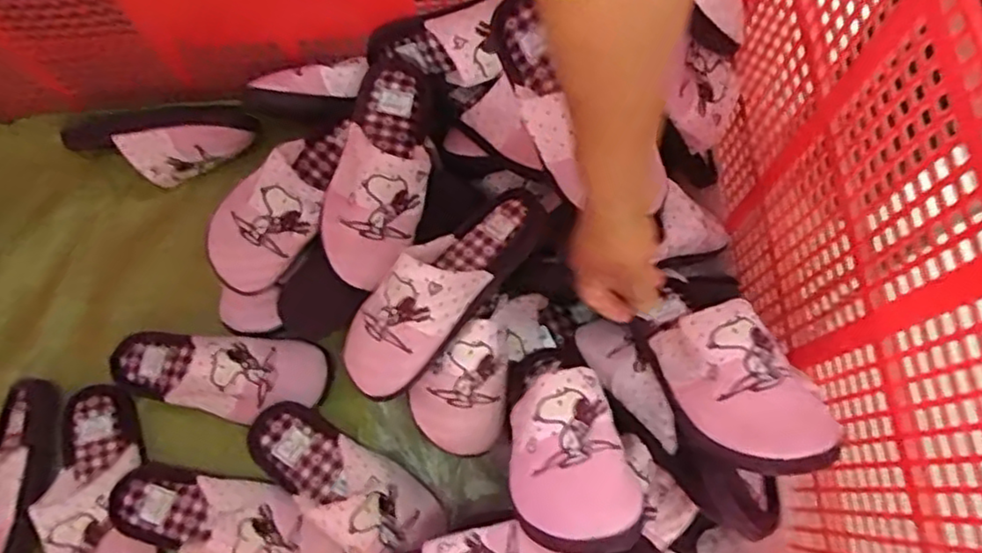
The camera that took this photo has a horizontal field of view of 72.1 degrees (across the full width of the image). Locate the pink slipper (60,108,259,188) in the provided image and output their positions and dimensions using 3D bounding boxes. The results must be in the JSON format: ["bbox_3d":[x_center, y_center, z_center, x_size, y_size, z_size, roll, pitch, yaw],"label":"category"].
[{"bbox_3d":[-0.410,-0.165,0.818,0.248,0.073,0.093,1,73,3],"label":"pink slipper"}]

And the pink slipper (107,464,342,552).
[{"bbox_3d":[-0.268,0.245,0.669,0.233,0.057,0.089,16,74,7],"label":"pink slipper"}]

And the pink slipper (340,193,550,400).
[{"bbox_3d":[-0.050,0.001,0.642,0.096,0.064,0.244,39,78,13],"label":"pink slipper"}]

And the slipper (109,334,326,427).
[{"bbox_3d":[-0.307,0.104,0.737,0.244,0.067,0.094,5,73,4],"label":"slipper"}]

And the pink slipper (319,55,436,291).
[{"bbox_3d":[-0.117,-0.122,0.699,0.111,0.063,0.259,1,73,2],"label":"pink slipper"}]

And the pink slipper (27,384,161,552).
[{"bbox_3d":[-0.415,0.236,0.706,0.098,0.042,0.240,-17,73,-3],"label":"pink slipper"}]

